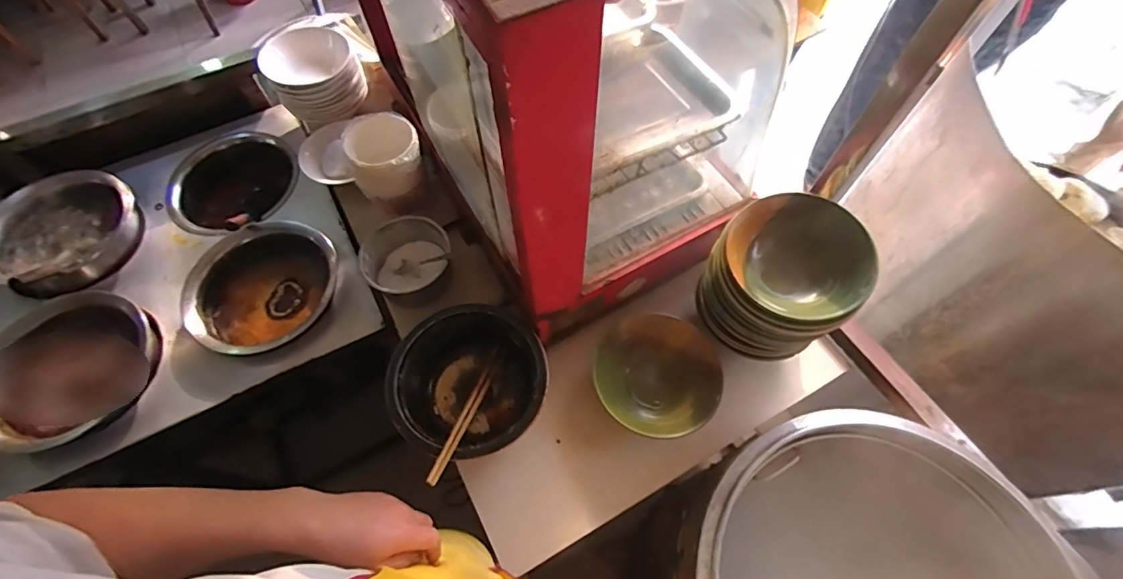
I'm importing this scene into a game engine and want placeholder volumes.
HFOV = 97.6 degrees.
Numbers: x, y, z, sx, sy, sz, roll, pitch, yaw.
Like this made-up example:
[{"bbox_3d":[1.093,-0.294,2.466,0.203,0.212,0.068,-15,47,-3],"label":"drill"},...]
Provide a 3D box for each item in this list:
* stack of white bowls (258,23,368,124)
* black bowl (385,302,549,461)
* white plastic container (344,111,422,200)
[{"bbox_3d":[-0.503,-0.434,1.007,0.179,0.119,0.161,-24,64,-12],"label":"stack of white bowls"},{"bbox_3d":[-0.139,0.152,0.762,0.218,0.105,0.216,0,62,0],"label":"black bowl"},{"bbox_3d":[-0.320,-0.239,0.905,0.126,0.110,0.126,-17,63,-9],"label":"white plastic container"}]

